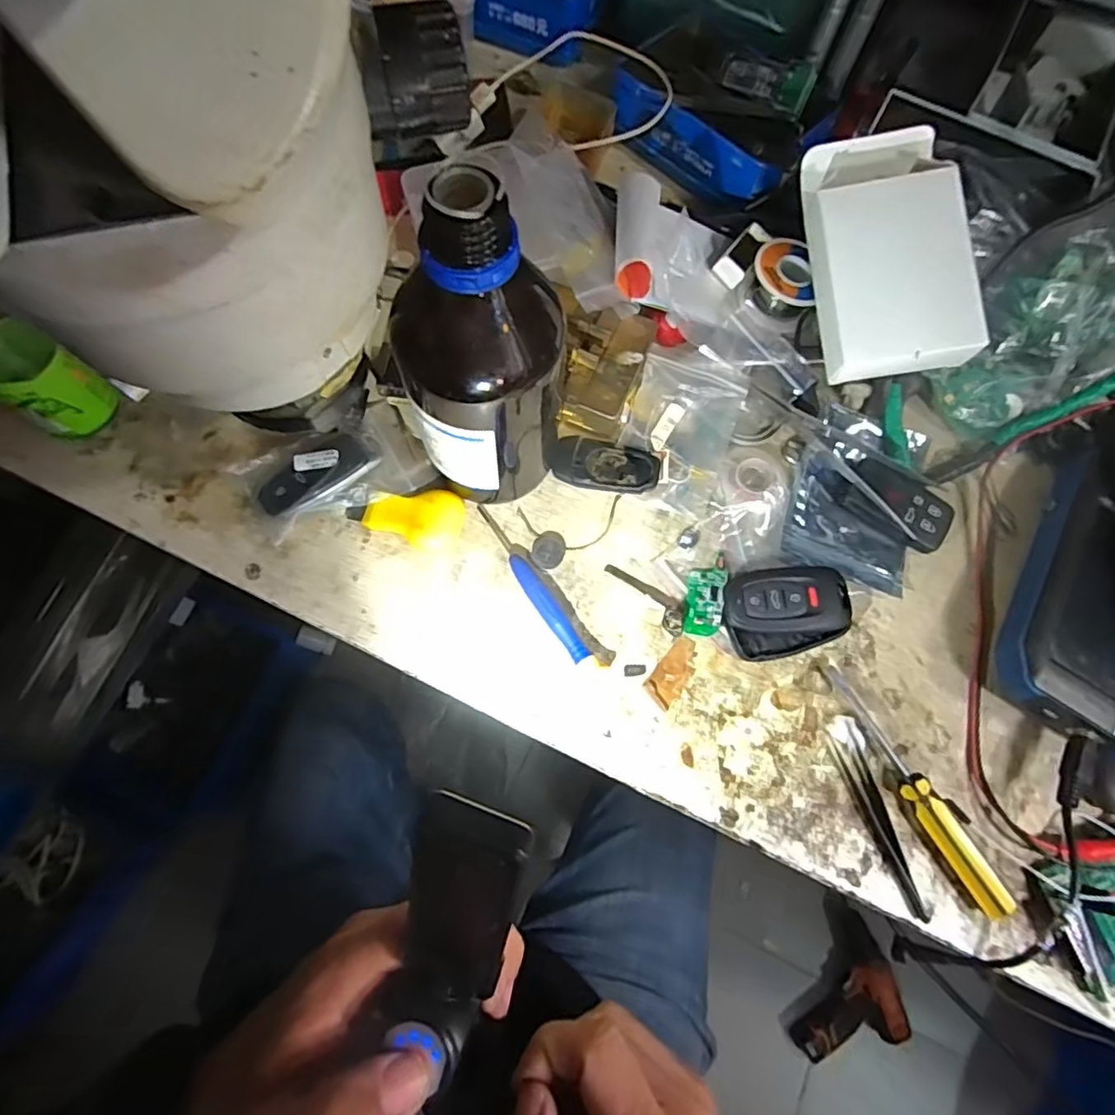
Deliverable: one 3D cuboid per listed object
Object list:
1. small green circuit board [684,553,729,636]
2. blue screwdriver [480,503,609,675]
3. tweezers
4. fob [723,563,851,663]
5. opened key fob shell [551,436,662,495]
[{"bbox_3d":[0.088,0.021,0.350,0.022,0.008,0.051,16,76,3],"label":"small green circuit board"},{"bbox_3d":[-0.013,0.018,0.344,0.015,0.014,0.119,-37,79,-10],"label":"blue screwdriver"},{"bbox_3d":[0.174,0.138,0.317,0.017,0.008,0.097,-18,77,-6],"label":"tweezers"},{"bbox_3d":[0.133,0.029,0.345,0.074,0.015,0.052,-13,76,-4],"label":"fob"},{"bbox_3d":[0.030,-0.057,0.367,0.065,0.006,0.033,14,76,3],"label":"opened key fob shell"}]

